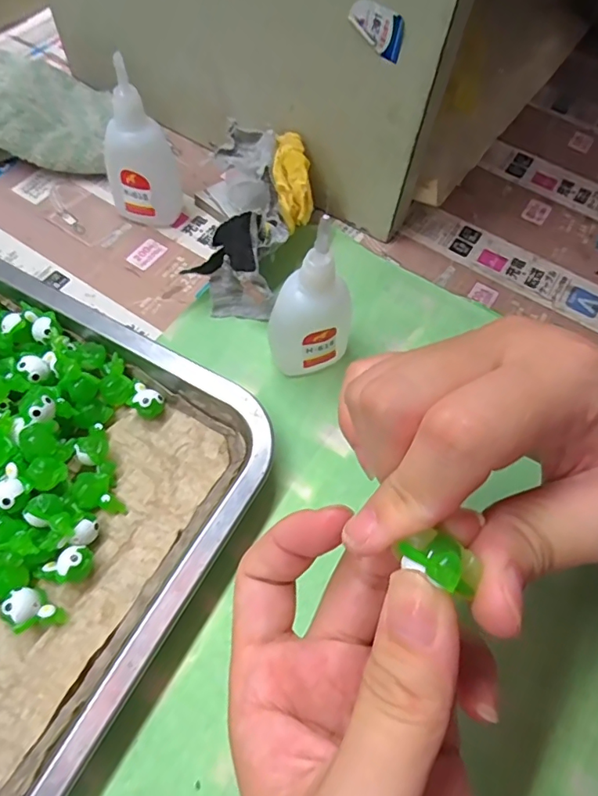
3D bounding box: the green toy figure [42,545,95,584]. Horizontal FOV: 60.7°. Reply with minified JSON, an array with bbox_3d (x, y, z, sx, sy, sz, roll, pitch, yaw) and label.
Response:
[{"bbox_3d":[-0.099,0.073,0.224,0.017,0.015,0.016,2,63,-3],"label":"green toy figure"}]

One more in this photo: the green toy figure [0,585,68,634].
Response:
[{"bbox_3d":[-0.111,0.090,0.213,0.024,0.016,0.015,34,66,13],"label":"green toy figure"}]

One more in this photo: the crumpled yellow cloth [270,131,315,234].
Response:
[{"bbox_3d":[-0.005,-0.132,0.302,0.022,0.018,0.058,-6,87,-7],"label":"crumpled yellow cloth"}]

